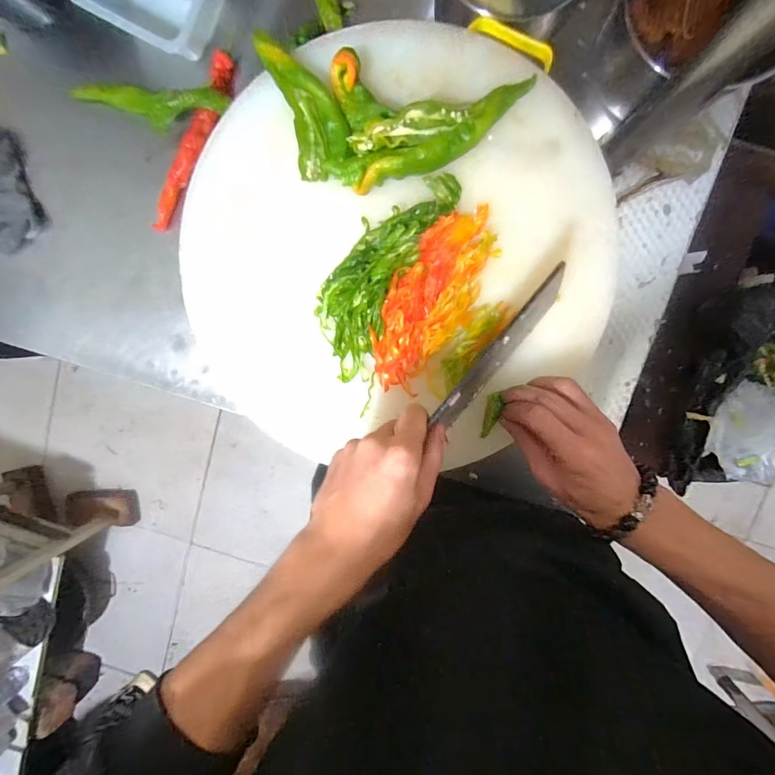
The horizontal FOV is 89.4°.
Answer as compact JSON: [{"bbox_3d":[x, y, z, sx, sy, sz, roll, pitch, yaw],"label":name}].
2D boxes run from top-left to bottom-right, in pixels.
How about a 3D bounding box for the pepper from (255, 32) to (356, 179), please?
[{"bbox_3d":[-0.073,-0.261,0.352,0.053,0.017,0.131,-18,96,7],"label":"pepper"}]

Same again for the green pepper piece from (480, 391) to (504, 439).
[{"bbox_3d":[0.099,0.026,0.374,0.013,0.006,0.046,16,90,2],"label":"green pepper piece"}]

